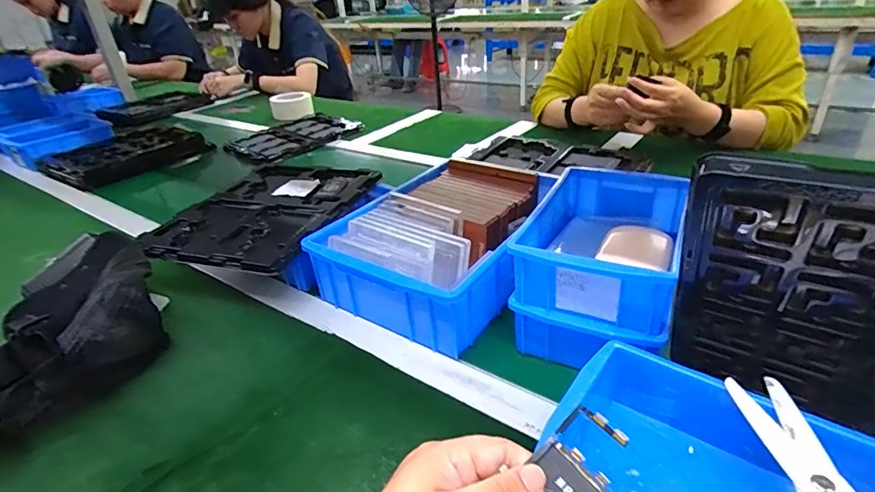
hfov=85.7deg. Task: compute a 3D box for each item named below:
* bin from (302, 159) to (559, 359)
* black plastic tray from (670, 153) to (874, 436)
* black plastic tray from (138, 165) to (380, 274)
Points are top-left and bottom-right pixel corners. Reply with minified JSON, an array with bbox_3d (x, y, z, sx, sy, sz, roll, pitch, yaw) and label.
[{"bbox_3d":[0.014,-0.005,0.575,0.202,0.093,0.286,16,36,31],"label":"bin"},{"bbox_3d":[0.286,0.058,0.246,0.292,0.218,0.018,16,57,33],"label":"black plastic tray"},{"bbox_3d":[-0.235,-0.050,0.651,0.235,0.028,0.282,6,32,16],"label":"black plastic tray"}]

